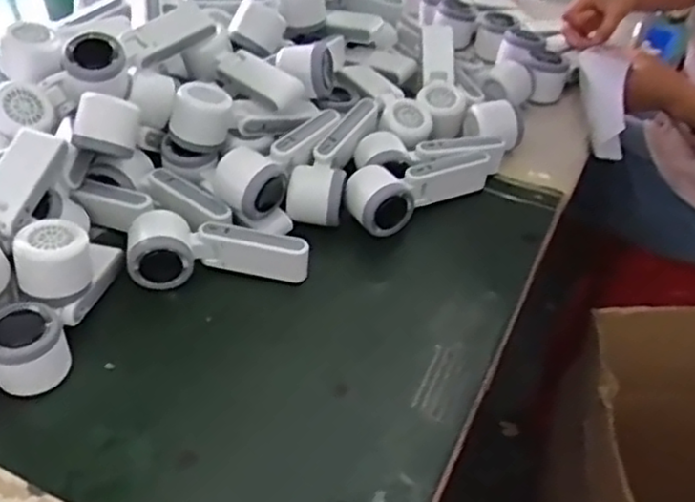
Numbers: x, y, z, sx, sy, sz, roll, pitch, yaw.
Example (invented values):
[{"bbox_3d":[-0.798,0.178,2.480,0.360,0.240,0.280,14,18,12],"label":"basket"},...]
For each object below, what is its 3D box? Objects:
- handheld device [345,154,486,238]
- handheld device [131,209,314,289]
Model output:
[{"bbox_3d":[0.079,-0.073,0.745,0.176,0.056,0.058,-26,49,-27],"label":"handheld device"},{"bbox_3d":[-0.122,-0.003,0.663,0.159,0.051,0.067,-8,43,-9],"label":"handheld device"}]

